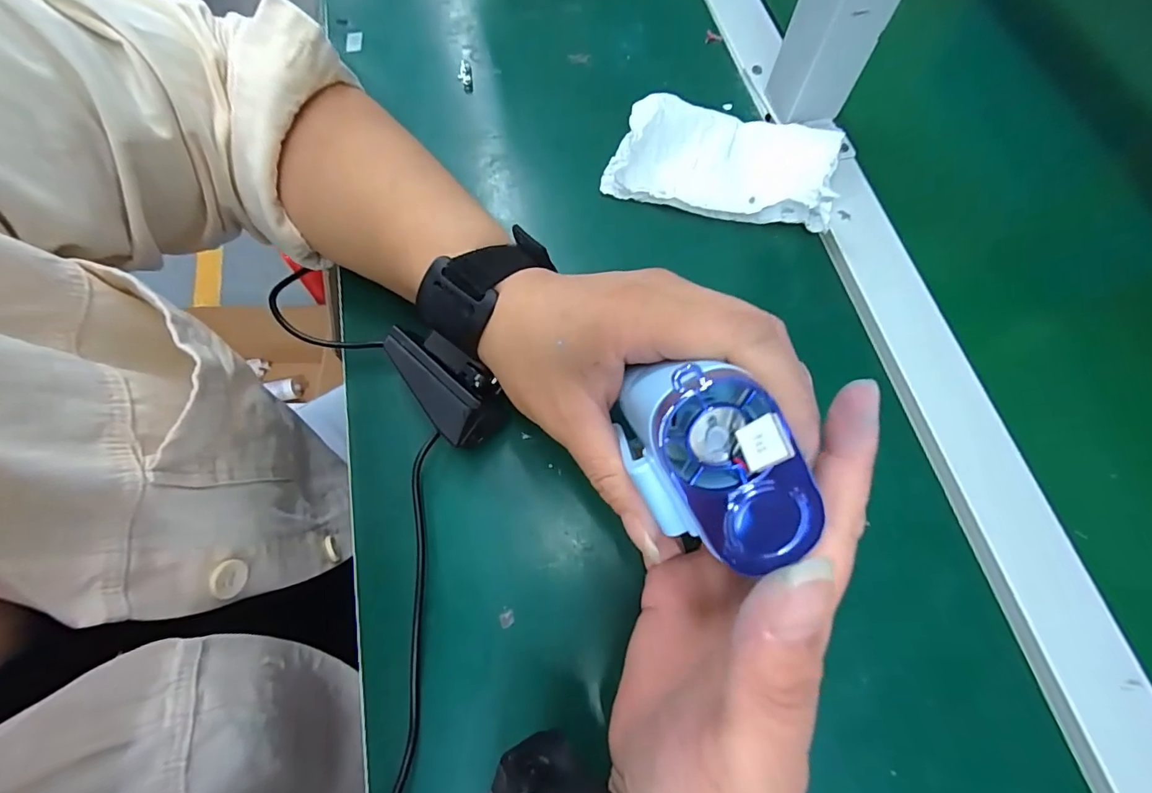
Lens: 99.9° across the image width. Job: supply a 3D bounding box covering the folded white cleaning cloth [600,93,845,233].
[{"bbox_3d":[0.094,-0.154,0.308,0.137,0.027,0.079,11,69,5],"label":"folded white cleaning cloth"}]

